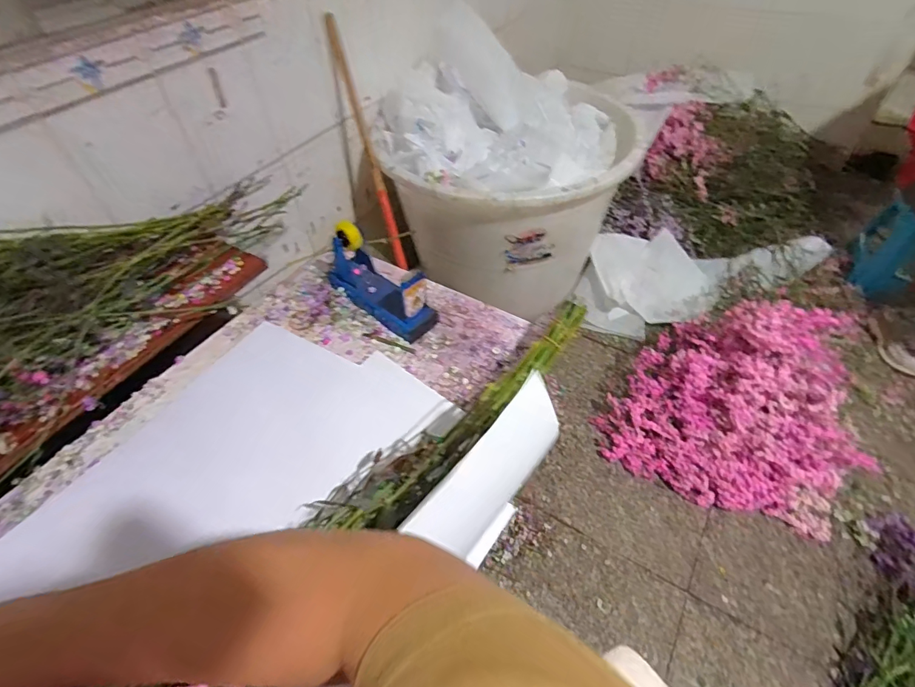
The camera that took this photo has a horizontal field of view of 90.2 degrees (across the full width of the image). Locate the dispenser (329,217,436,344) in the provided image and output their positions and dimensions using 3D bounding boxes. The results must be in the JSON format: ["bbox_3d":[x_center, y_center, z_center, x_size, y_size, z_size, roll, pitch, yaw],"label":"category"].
[{"bbox_3d":[-0.126,-0.104,0.702,0.208,0.121,0.069,34,58,28],"label":"dispenser"}]

